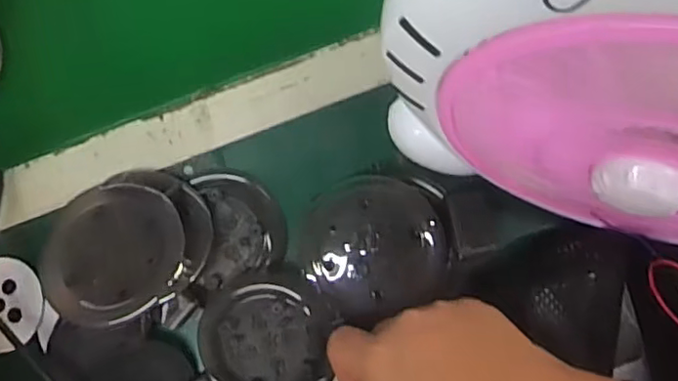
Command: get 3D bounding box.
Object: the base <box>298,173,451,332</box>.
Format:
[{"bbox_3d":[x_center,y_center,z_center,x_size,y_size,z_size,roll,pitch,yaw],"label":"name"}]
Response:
[{"bbox_3d":[0.024,0.033,0.402,0.093,0.022,0.084,-25,83,1],"label":"base"}]

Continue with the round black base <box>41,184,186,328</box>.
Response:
[{"bbox_3d":[-0.139,0.037,0.386,0.086,0.009,0.082,-1,77,6],"label":"round black base"}]

